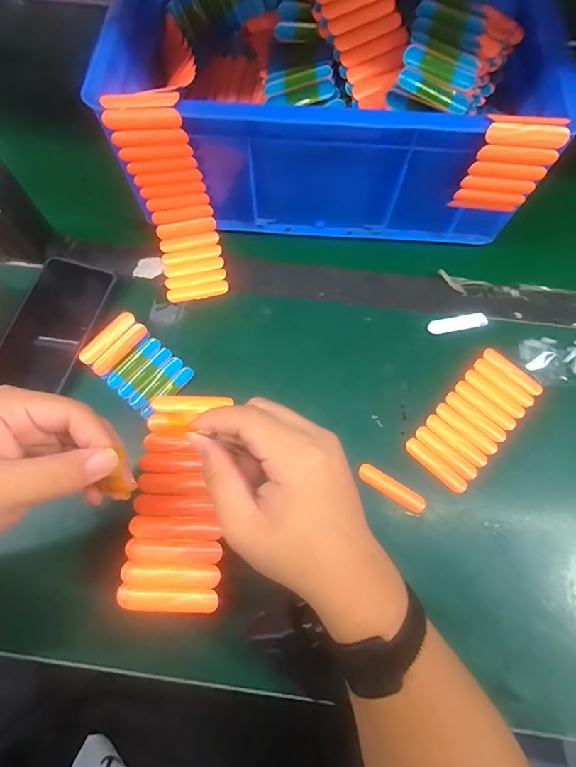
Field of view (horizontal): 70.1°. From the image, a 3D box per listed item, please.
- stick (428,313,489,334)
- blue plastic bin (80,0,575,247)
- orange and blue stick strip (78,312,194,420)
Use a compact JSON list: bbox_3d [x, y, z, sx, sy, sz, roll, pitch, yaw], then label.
[{"bbox_3d":[0.172,-0.061,0.415,0.060,0.004,0.015,-9,72,-3],"label":"stick"},{"bbox_3d":[0.040,-0.315,0.429,0.396,0.140,0.301,1,72,1],"label":"blue plastic bin"},{"bbox_3d":[-0.146,-0.017,0.399,0.092,0.012,0.063,42,78,3],"label":"orange and blue stick strip"}]

